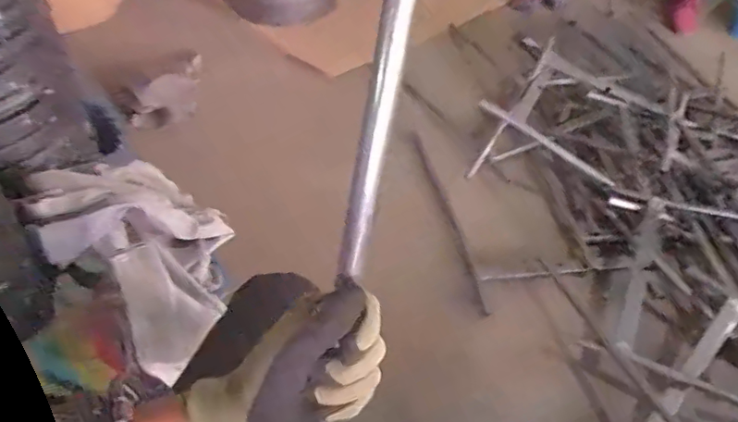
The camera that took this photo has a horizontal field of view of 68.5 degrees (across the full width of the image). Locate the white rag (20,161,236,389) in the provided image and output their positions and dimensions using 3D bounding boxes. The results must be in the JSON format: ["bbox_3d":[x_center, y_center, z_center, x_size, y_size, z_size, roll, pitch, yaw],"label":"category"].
[{"bbox_3d":[-0.431,0.034,1.015,0.396,0.157,0.284,35,55,25],"label":"white rag"}]

